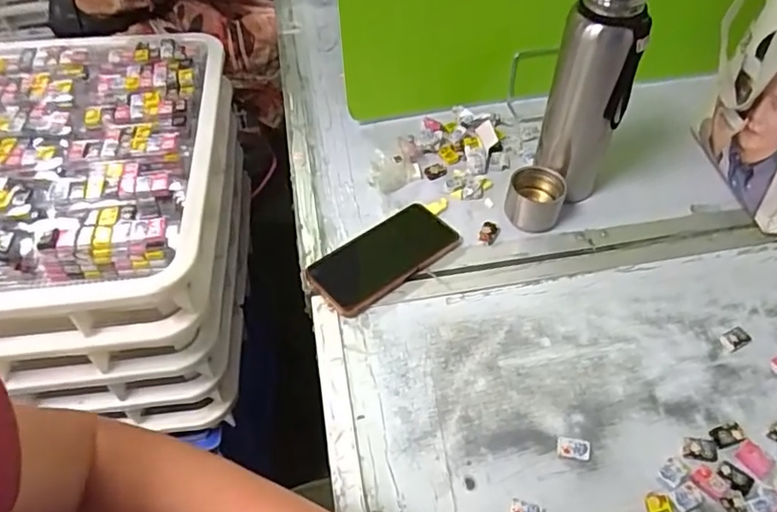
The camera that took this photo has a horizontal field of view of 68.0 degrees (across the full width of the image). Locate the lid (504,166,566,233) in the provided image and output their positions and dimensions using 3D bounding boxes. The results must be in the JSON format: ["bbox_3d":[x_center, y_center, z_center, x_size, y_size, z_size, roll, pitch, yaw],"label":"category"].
[{"bbox_3d":[0.169,-0.065,0.667,0.062,0.050,0.060,17,52,16],"label":"lid"}]

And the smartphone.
[{"bbox_3d":[-0.005,0.001,0.635,0.162,0.012,0.079,-32,56,-23],"label":"smartphone"}]

